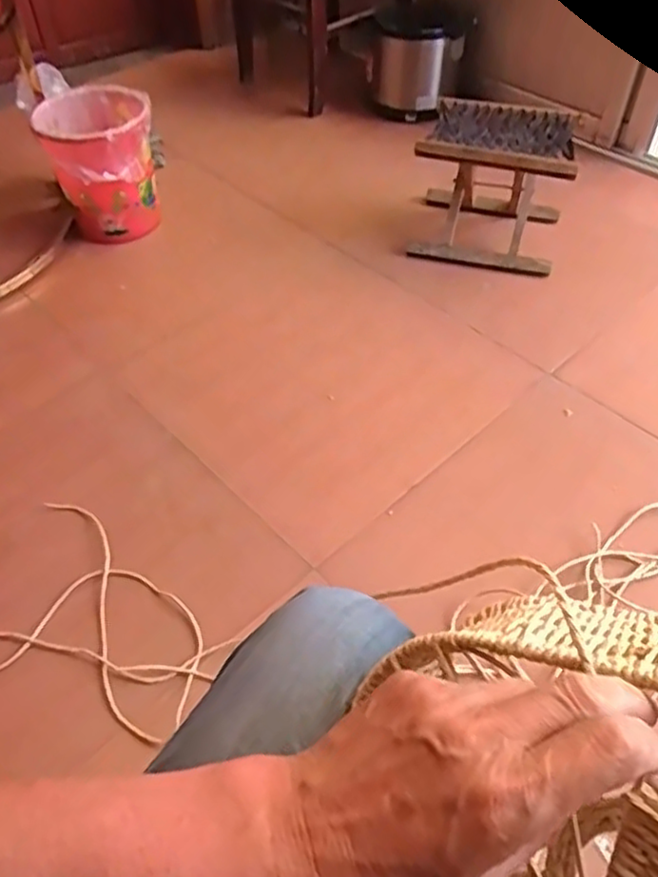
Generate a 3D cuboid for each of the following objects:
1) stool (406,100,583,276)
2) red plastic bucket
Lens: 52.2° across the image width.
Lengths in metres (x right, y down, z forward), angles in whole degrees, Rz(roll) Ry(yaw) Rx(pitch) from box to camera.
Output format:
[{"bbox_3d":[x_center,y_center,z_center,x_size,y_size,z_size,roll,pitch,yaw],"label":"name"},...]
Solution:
[{"bbox_3d":[0.353,-0.547,1.451,0.306,0.242,0.246,11,52,10],"label":"stool"},{"bbox_3d":[-0.505,-0.620,1.532,0.236,0.251,0.245,-17,52,-13],"label":"red plastic bucket"}]

